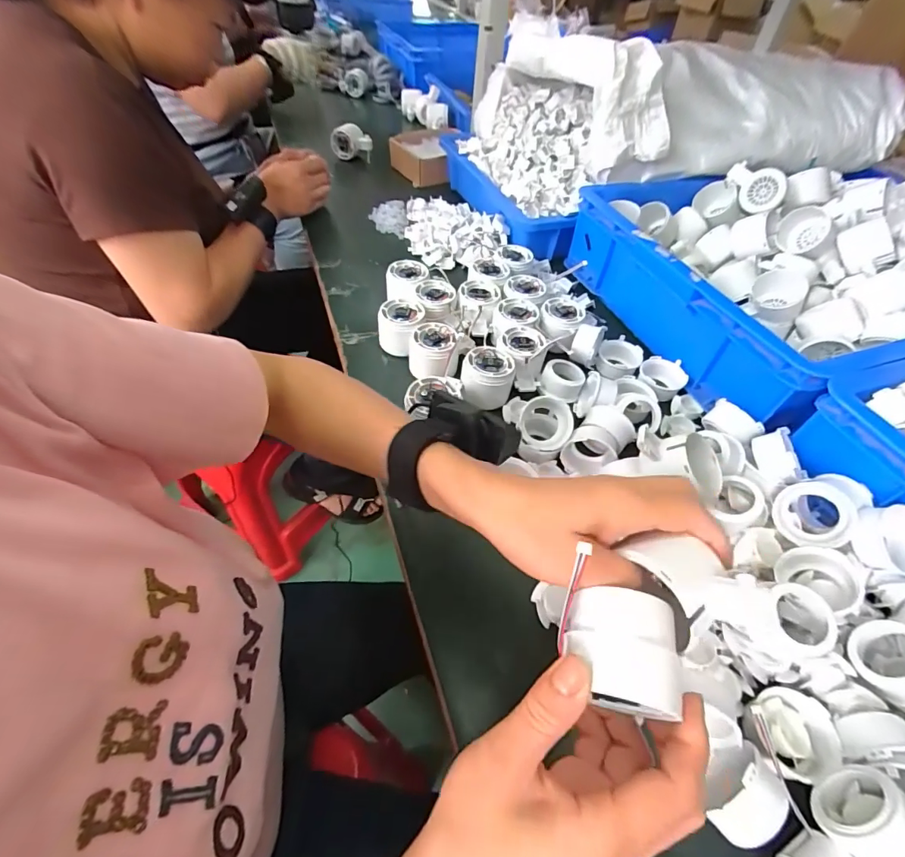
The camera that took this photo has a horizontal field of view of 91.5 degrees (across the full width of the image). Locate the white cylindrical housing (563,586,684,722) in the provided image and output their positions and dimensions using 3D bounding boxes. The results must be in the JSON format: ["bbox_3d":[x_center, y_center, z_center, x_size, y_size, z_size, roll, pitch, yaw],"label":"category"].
[{"bbox_3d":[0.078,0.109,0.213,0.047,0.039,0.049,2,50,-2],"label":"white cylindrical housing"}]

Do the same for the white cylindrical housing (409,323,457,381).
[{"bbox_3d":[-0.024,-0.091,0.526,0.055,0.042,0.060,8,50,3],"label":"white cylindrical housing"}]

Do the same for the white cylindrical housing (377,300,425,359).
[{"bbox_3d":[-0.065,-0.125,0.553,0.055,0.046,0.060,2,50,-2],"label":"white cylindrical housing"}]

